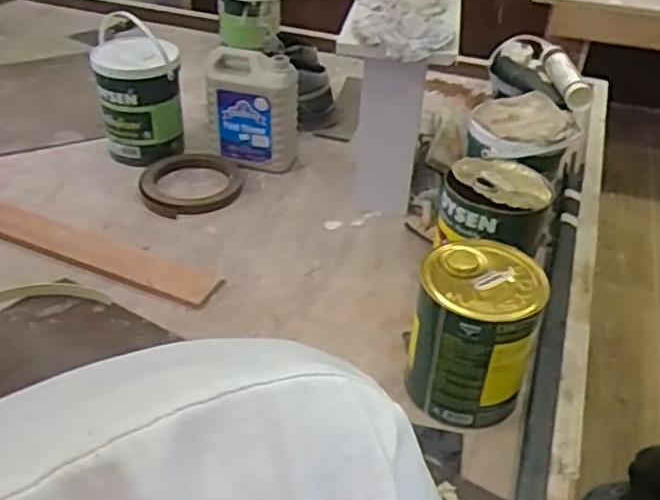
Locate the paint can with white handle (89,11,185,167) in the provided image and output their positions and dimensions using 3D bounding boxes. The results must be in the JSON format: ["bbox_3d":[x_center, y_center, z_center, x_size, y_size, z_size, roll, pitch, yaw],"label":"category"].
[{"bbox_3d":[-0.398,-0.325,1.463,0.163,0.253,0.175,-11,39,-18],"label":"paint can with white handle"}]

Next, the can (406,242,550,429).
[{"bbox_3d":[0.192,0.112,0.949,0.148,0.199,0.138,2,37,-1],"label":"can"}]

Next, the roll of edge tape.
[{"bbox_3d":[-0.278,-0.132,1.412,0.198,0.033,0.186,-6,37,-11],"label":"roll of edge tape"}]

